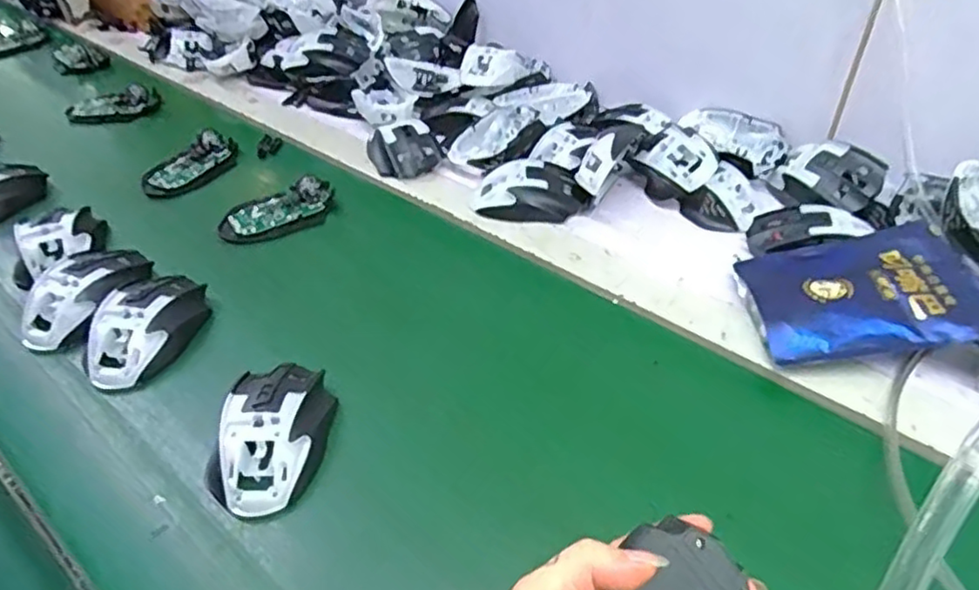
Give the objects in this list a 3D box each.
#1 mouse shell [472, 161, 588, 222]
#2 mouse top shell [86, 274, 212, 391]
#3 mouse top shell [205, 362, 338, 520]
[{"bbox_3d":[0.040,-0.106,0.646,0.105,0.030,0.067,6,44,12],"label":"mouse shell"},{"bbox_3d":[-0.274,0.023,0.526,0.064,0.036,0.110,4,43,10],"label":"mouse top shell"},{"bbox_3d":[-0.148,0.089,0.444,0.070,0.032,0.113,4,43,11],"label":"mouse top shell"}]

